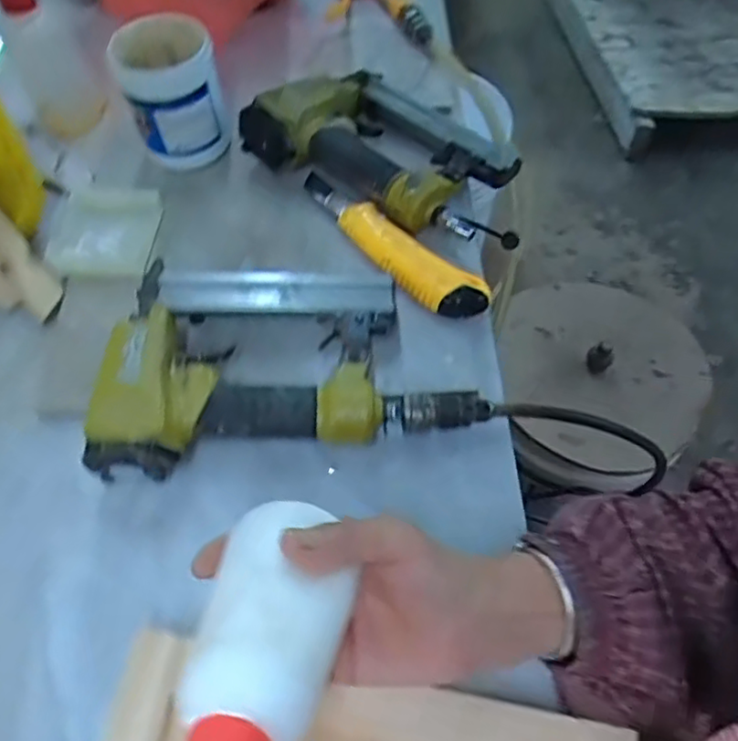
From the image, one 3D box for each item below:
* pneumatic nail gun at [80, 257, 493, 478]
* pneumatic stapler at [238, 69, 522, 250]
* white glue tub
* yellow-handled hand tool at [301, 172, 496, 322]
[{"bbox_3d":[-0.054,-0.012,0.424,0.235,0.049,0.134,-7,57,-4],"label":"pneumatic nail gun"},{"bbox_3d":[0.024,-0.178,0.520,0.218,0.049,0.145,37,64,22],"label":"pneumatic stapler"},{"bbox_3d":[-0.161,-0.227,0.533,0.077,0.089,0.075,-20,59,-12],"label":"white glue tub"},{"bbox_3d":[0.010,-0.098,0.490,0.187,0.023,0.037,40,65,23],"label":"yellow-handled hand tool"}]

